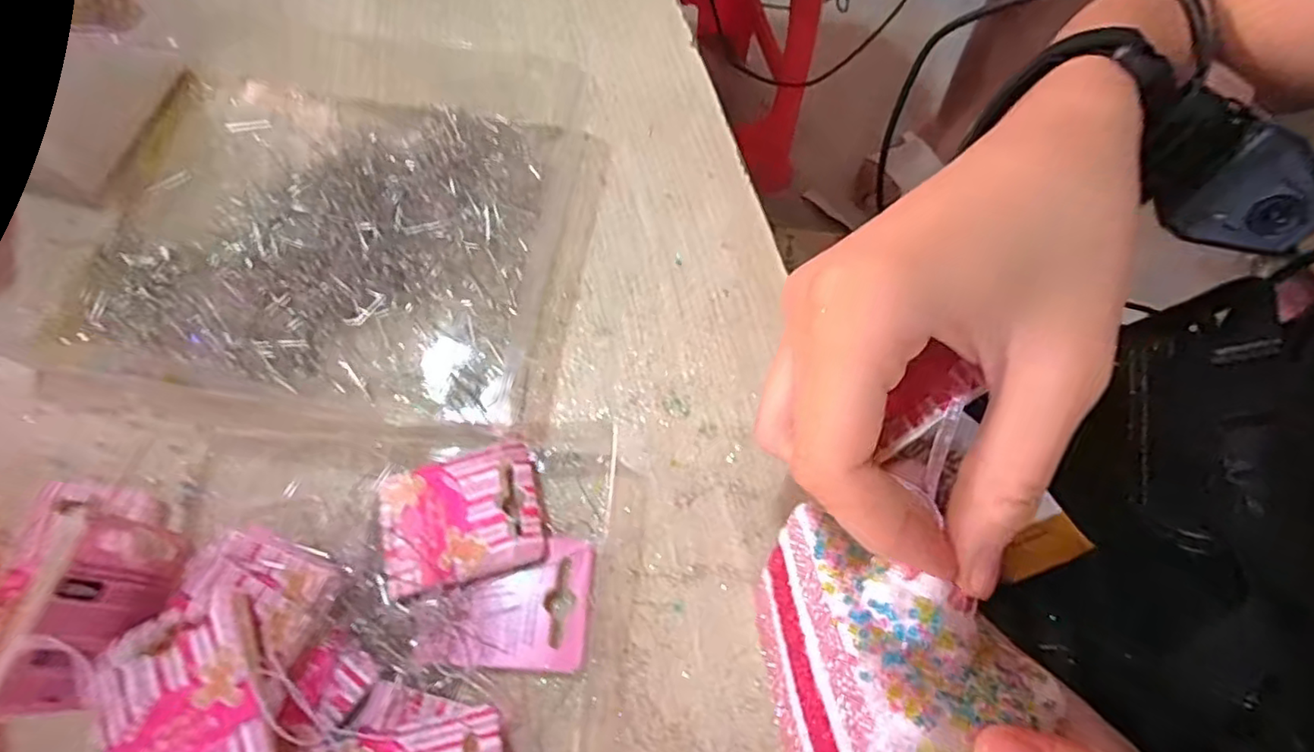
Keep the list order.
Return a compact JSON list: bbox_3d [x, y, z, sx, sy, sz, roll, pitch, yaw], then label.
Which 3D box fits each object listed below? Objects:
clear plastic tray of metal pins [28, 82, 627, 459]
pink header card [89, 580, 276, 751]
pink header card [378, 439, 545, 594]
[{"bbox_3d":[-0.138,-0.057,0.263,0.205,0.015,0.168,9,70,1],"label":"clear plastic tray of metal pins"},{"bbox_3d":[-0.146,0.101,0.186,0.046,0.010,0.058,-23,72,-10],"label":"pink header card"},{"bbox_3d":[-0.072,0.052,0.221,0.057,0.007,0.046,-16,62,-1],"label":"pink header card"}]

